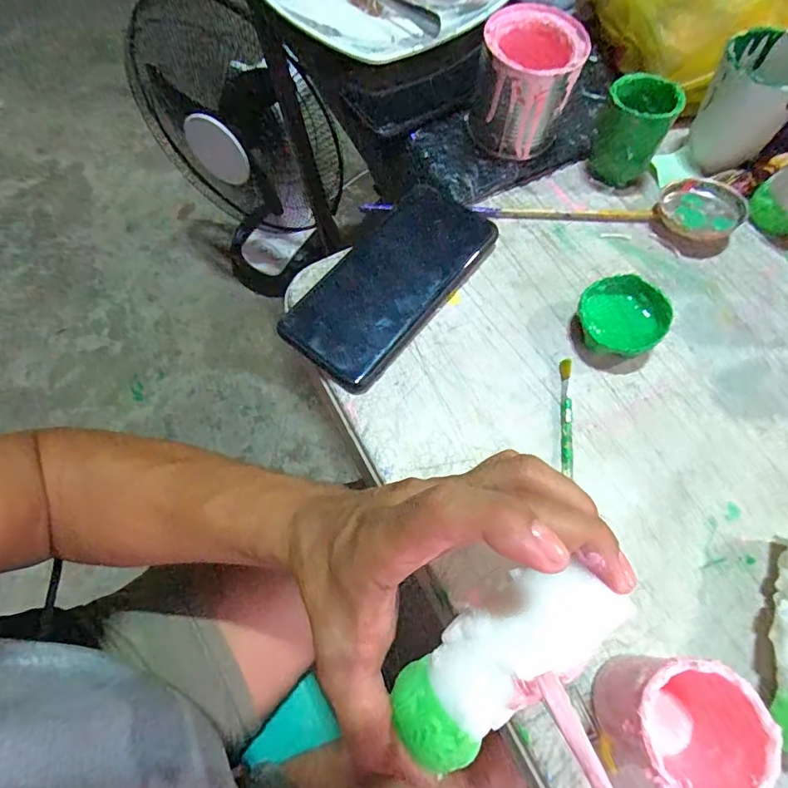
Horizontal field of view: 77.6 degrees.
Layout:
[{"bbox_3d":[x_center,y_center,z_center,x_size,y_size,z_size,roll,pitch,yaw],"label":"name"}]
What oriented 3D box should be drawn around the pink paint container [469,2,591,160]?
[{"bbox_3d":[0.096,-0.226,0.363,0.067,0.076,0.072,16,68,5],"label":"pink paint container"}]

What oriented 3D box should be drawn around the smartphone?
[{"bbox_3d":[0.001,-0.082,0.342,0.077,0.012,0.165,37,71,13],"label":"smartphone"}]

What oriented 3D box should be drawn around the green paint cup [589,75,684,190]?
[{"bbox_3d":[0.174,-0.194,0.363,0.049,0.059,0.046,29,69,10],"label":"green paint cup"}]

